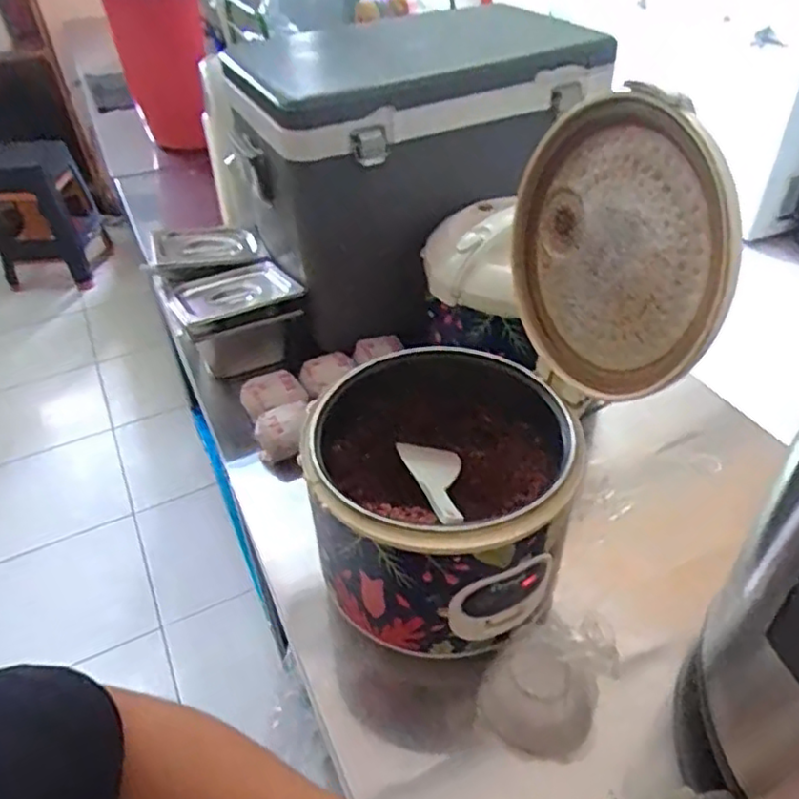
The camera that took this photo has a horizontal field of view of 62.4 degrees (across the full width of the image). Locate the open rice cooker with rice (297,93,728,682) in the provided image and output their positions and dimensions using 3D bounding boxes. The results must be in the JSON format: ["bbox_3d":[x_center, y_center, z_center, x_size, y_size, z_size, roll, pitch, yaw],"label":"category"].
[{"bbox_3d":[0.063,-0.015,0.585,0.317,0.386,0.262,-23,45,-21],"label":"open rice cooker with rice"}]

